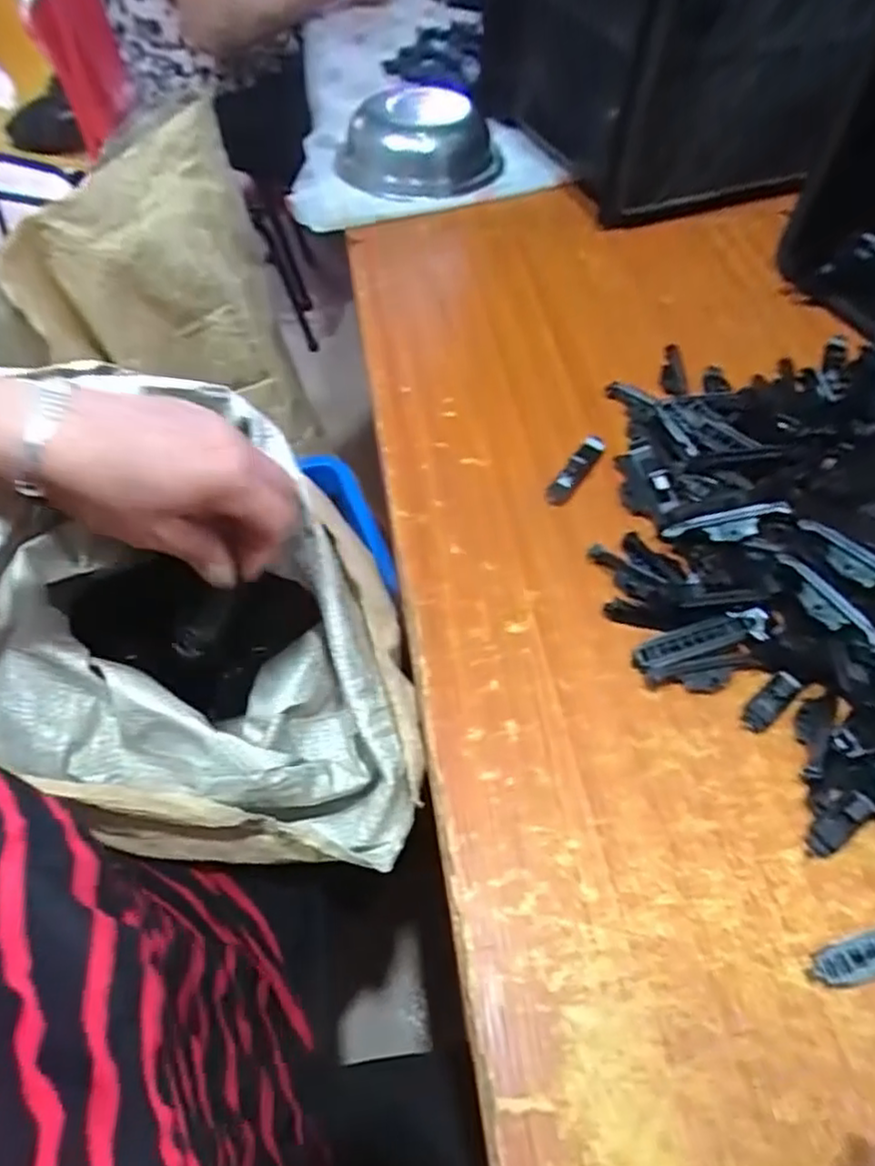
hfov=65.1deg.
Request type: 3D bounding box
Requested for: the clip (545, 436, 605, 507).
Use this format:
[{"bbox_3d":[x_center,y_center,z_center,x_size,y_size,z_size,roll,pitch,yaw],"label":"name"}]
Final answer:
[{"bbox_3d":[0.109,-0.090,0.538,0.015,0.017,0.080,29,60,18],"label":"clip"}]

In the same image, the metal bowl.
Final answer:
[{"bbox_3d":[-0.024,-0.511,0.787,0.176,0.082,0.176,-2,56,-1],"label":"metal bowl"}]

